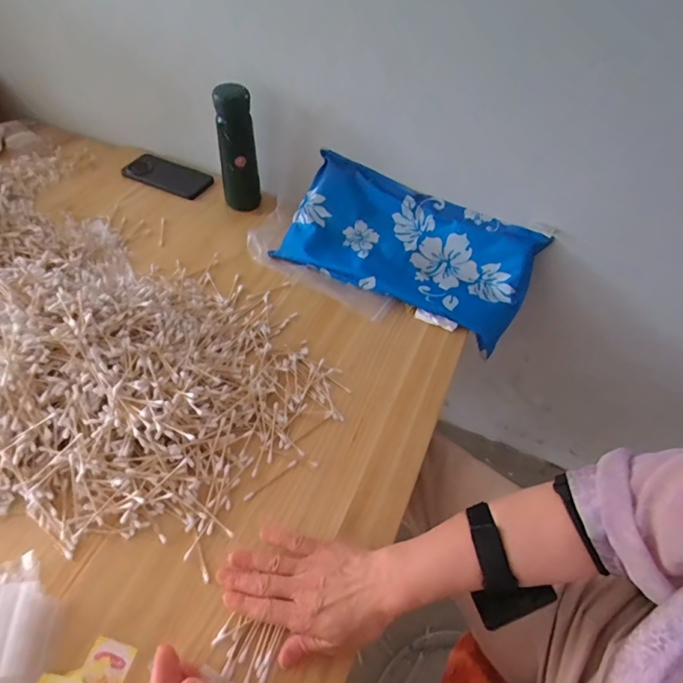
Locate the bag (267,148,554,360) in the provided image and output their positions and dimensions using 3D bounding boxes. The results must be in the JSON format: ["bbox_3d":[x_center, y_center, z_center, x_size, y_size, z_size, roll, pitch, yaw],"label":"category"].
[{"bbox_3d":[0.092,-0.140,0.646,0.365,0.045,0.176,27,83,12],"label":"bag"}]

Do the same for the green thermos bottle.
[{"bbox_3d":[-0.160,-0.295,0.674,0.058,0.187,0.054,-6,51,-10],"label":"green thermos bottle"}]

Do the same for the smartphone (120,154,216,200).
[{"bbox_3d":[-0.300,-0.291,0.755,0.152,0.009,0.071,20,62,11],"label":"smartphone"}]

